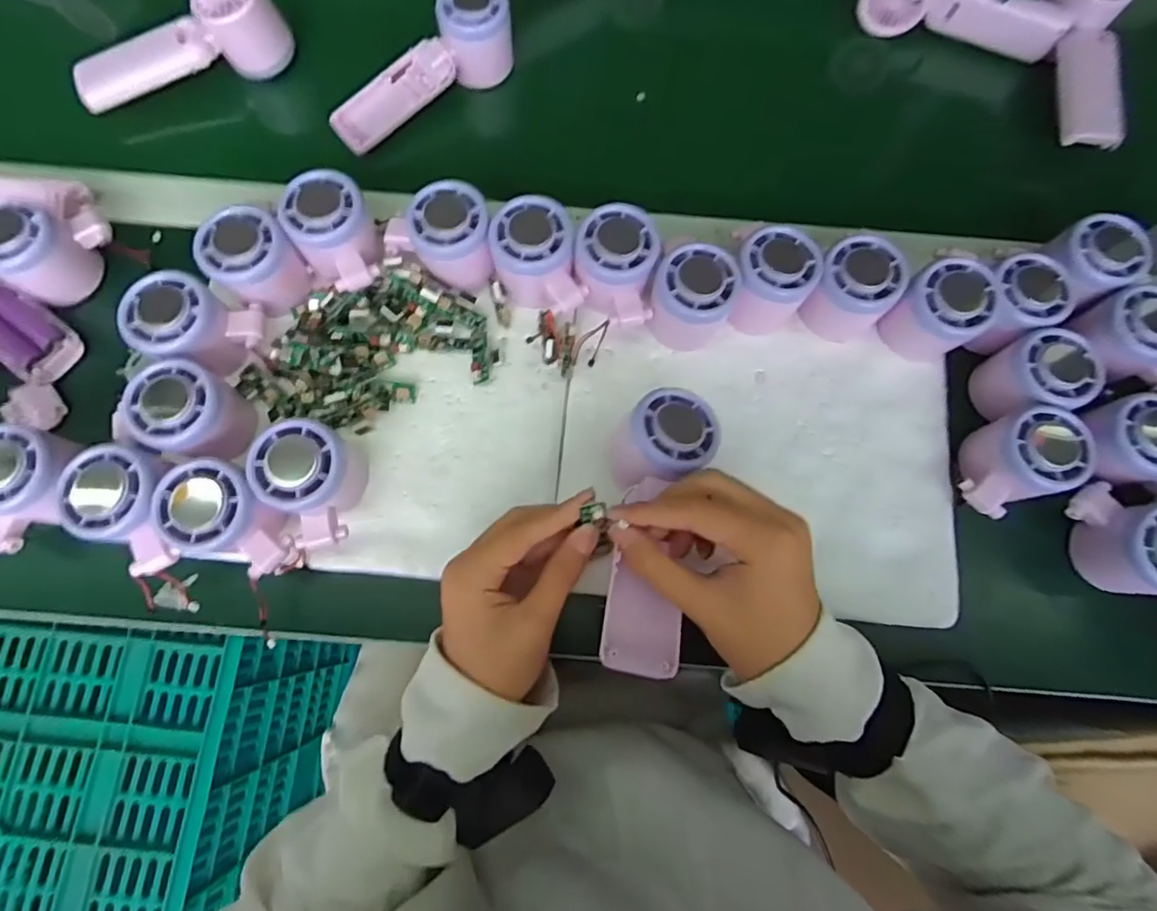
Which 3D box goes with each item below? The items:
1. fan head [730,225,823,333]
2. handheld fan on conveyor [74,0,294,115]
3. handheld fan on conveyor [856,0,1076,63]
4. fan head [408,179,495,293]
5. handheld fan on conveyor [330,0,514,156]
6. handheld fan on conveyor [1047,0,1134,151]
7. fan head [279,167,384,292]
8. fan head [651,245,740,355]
[{"bbox_3d":[0.132,-0.122,0.413,0.058,0.054,0.067,22,76,5],"label":"fan head"},{"bbox_3d":[-0.325,-0.337,0.473,0.168,0.055,0.049,-19,77,-6],"label":"handheld fan on conveyor"},{"bbox_3d":[0.332,-0.397,0.506,0.163,0.042,0.071,14,75,2],"label":"handheld fan on conveyor"},{"bbox_3d":[-0.089,-0.153,0.410,0.054,0.044,0.058,-7,76,-3],"label":"fan head"},{"bbox_3d":[-0.127,-0.314,0.487,0.168,0.059,0.054,-35,78,6],"label":"handheld fan on conveyor"},{"bbox_3d":[0.416,-0.326,0.472,0.043,0.047,0.162,8,75,1],"label":"handheld fan on conveyor"},{"bbox_3d":[-0.167,-0.154,0.404,0.054,0.038,0.073,-31,78,-9],"label":"fan head"},{"bbox_3d":[0.079,-0.109,0.412,0.058,0.058,0.054,17,76,3],"label":"fan head"}]

